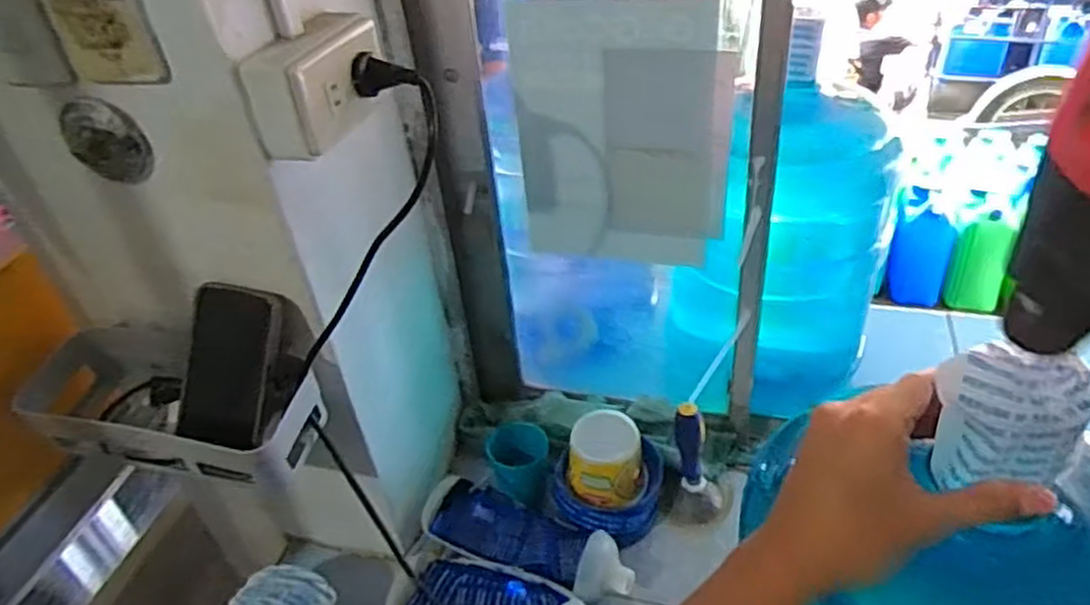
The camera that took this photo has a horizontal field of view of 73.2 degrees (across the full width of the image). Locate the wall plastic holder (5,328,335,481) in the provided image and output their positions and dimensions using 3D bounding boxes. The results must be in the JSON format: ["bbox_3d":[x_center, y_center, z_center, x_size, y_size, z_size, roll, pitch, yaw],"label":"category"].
[{"bbox_3d":[-0.348,0.098,0.691,0.272,0.081,0.115,5,39,14],"label":"wall plastic holder"}]

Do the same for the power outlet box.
[{"bbox_3d":[-0.177,-0.176,0.584,0.044,0.075,0.131,8,40,18],"label":"power outlet box"}]

